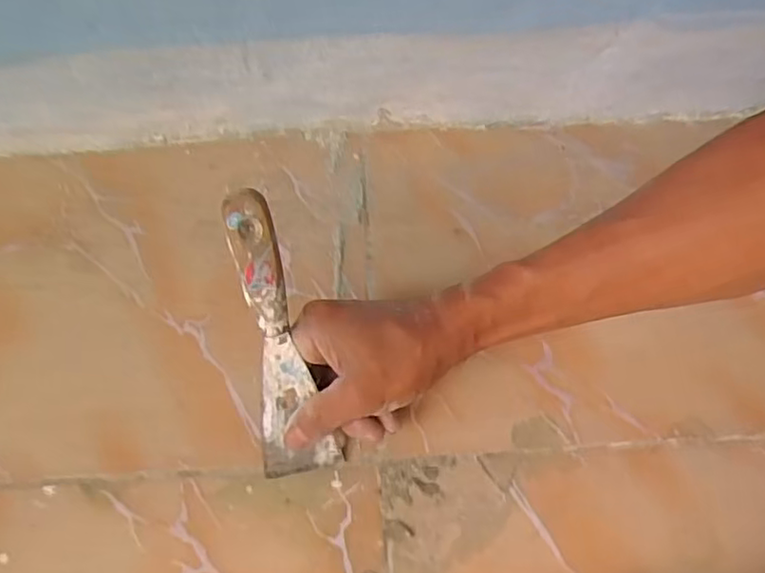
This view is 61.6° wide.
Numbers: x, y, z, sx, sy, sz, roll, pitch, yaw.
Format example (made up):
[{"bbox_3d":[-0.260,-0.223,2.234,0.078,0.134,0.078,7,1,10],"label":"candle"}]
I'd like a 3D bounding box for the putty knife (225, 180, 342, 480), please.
[{"bbox_3d":[-0.060,0.031,0.373,0.043,0.172,0.012,-10,18,-5],"label":"putty knife"}]

